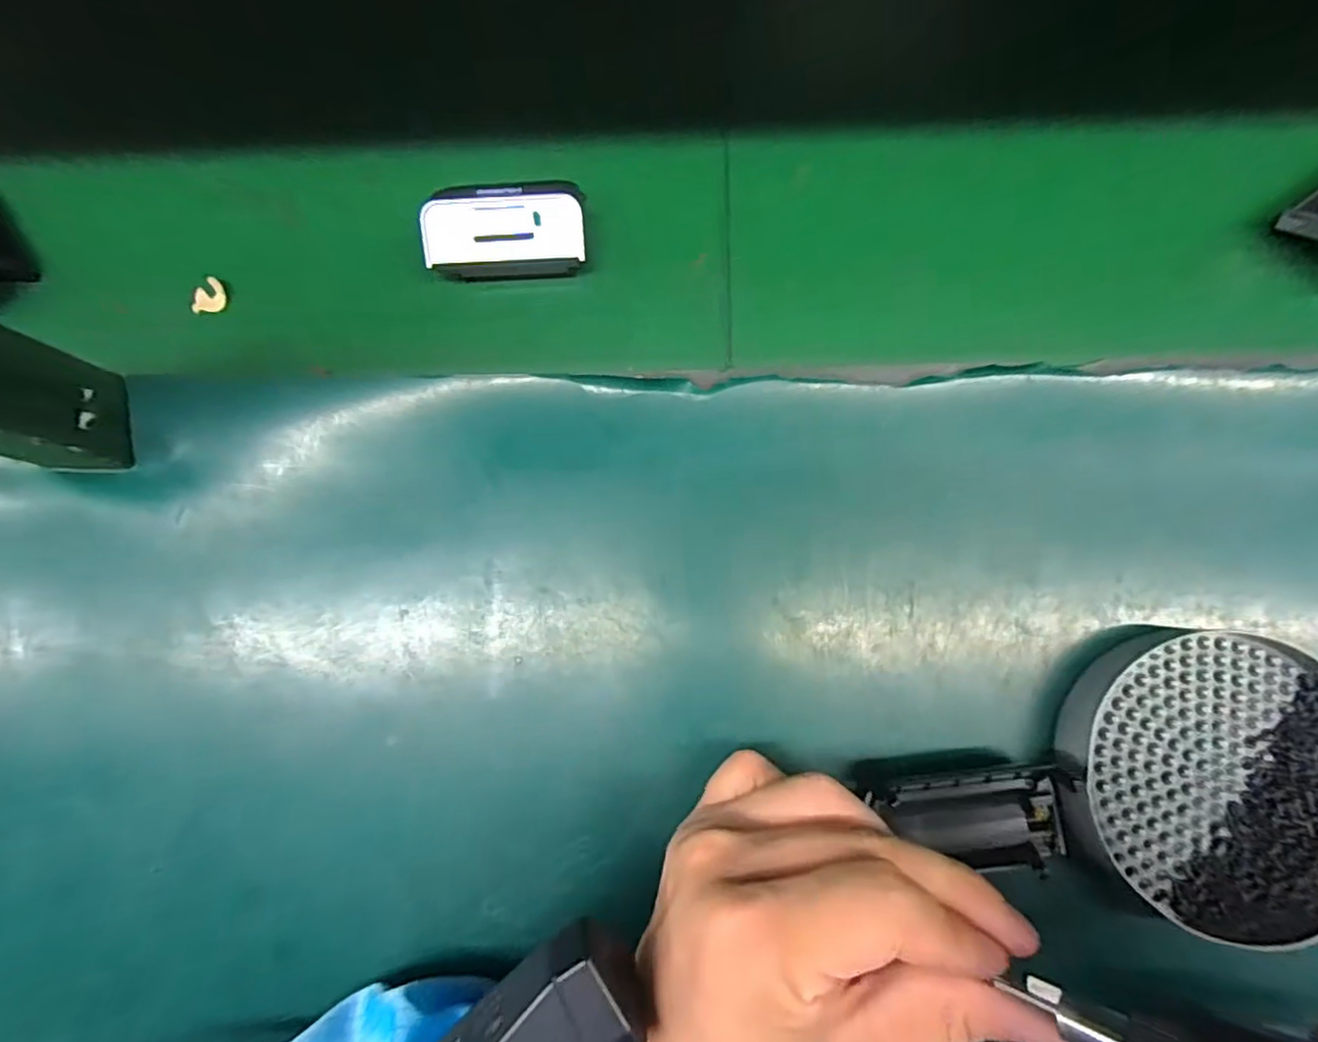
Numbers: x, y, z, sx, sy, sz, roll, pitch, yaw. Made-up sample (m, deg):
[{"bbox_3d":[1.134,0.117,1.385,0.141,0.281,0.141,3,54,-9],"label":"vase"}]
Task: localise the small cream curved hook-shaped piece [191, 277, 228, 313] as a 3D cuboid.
[{"bbox_3d":[-0.227,-0.113,0.300,0.017,0.005,0.016,0,84,2],"label":"small cream curved hook-shaped piece"}]

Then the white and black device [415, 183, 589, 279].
[{"bbox_3d":[-0.072,-0.138,0.288,0.074,0.028,0.041,-4,83,2],"label":"white and black device"}]

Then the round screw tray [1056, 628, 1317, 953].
[{"bbox_3d":[0.224,0.101,0.238,0.110,0.023,0.109,0,84,2],"label":"round screw tray"}]

